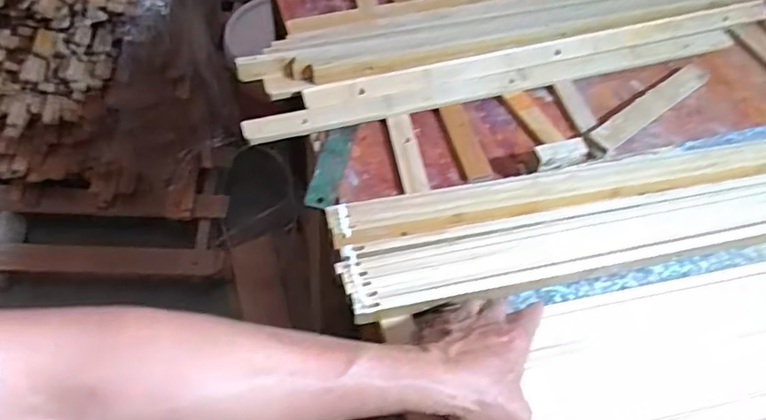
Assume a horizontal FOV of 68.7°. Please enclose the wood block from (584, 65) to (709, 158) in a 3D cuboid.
[{"bbox_3d":[0.348,-0.138,0.726,0.244,0.012,0.035,-33,65,-23],"label":"wood block"}]

